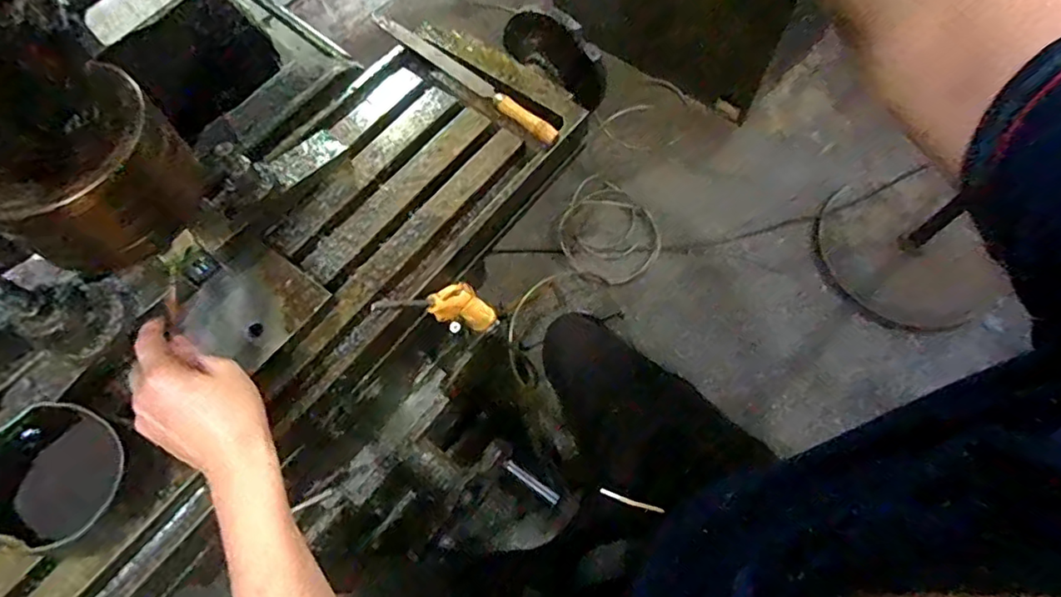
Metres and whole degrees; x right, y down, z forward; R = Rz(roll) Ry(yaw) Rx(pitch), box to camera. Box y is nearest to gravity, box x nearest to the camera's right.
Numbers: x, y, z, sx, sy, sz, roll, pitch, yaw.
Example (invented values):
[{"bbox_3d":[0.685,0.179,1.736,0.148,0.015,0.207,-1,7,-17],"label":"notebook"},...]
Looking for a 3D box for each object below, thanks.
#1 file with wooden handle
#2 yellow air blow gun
[{"bbox_3d":[-0.077,-0.258,0.645,0.292,0.026,0.024,41,71,18],"label":"file with wooden handle"},{"bbox_3d":[-0.077,0.005,0.573,0.051,0.193,0.027,-42,68,10],"label":"yellow air blow gun"}]

